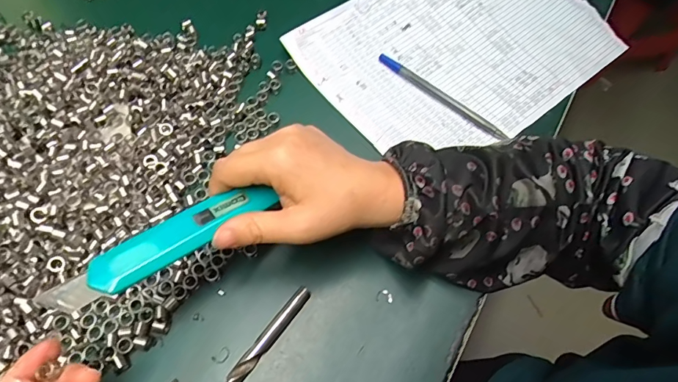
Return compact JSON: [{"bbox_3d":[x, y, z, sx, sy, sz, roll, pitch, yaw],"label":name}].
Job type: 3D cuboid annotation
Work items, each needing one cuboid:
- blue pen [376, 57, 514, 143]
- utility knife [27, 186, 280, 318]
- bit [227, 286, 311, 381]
[{"bbox_3d":[0.092,-0.088,0.399,0.129,0.007,0.011,37,66,16],"label":"blue pen"},{"bbox_3d":[-0.097,0.027,0.251,0.126,0.011,0.029,-31,67,-30],"label":"utility knife"},{"bbox_3d":[-0.048,0.098,0.299,0.011,0.012,0.079,35,66,15],"label":"bit"}]

